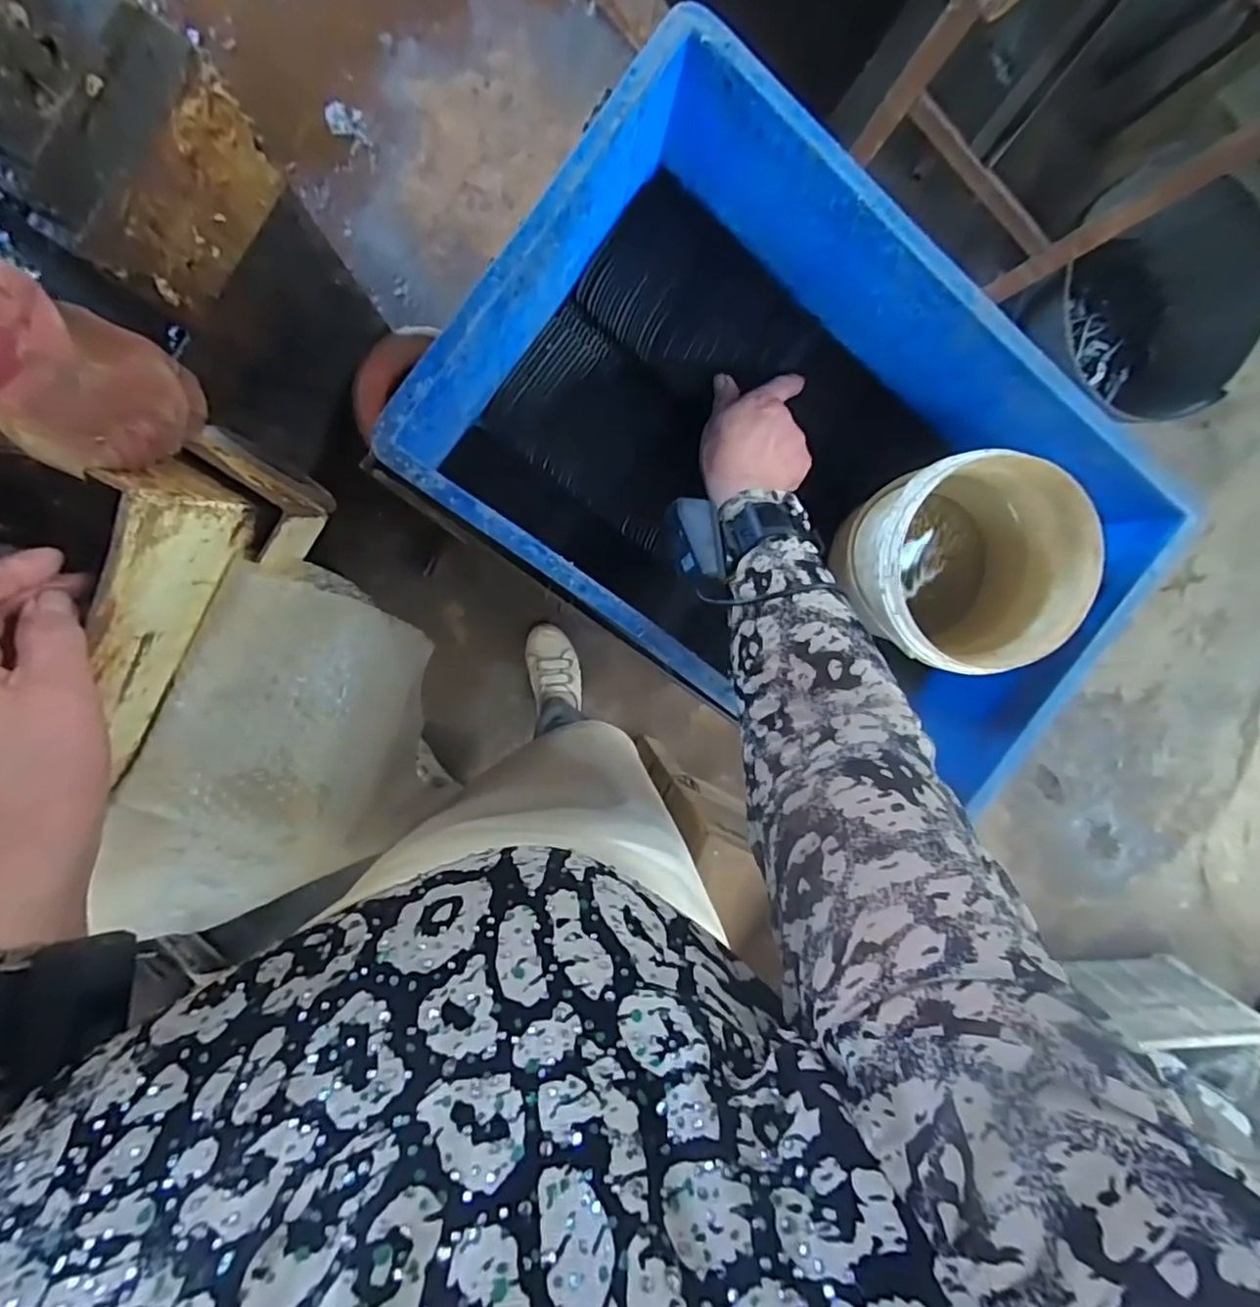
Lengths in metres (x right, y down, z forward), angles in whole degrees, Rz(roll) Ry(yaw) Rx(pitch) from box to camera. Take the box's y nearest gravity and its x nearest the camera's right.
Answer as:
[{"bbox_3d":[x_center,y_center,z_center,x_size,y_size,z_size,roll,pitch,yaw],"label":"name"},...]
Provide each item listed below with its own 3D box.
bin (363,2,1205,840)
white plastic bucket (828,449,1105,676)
[{"bbox_3d":[0.127,-0.123,0.502,0.510,0.174,0.340,36,85,-9],"label":"bin"},{"bbox_3d":[0.252,-0.067,0.500,0.149,0.140,0.153,0,91,-10],"label":"white plastic bucket"}]

